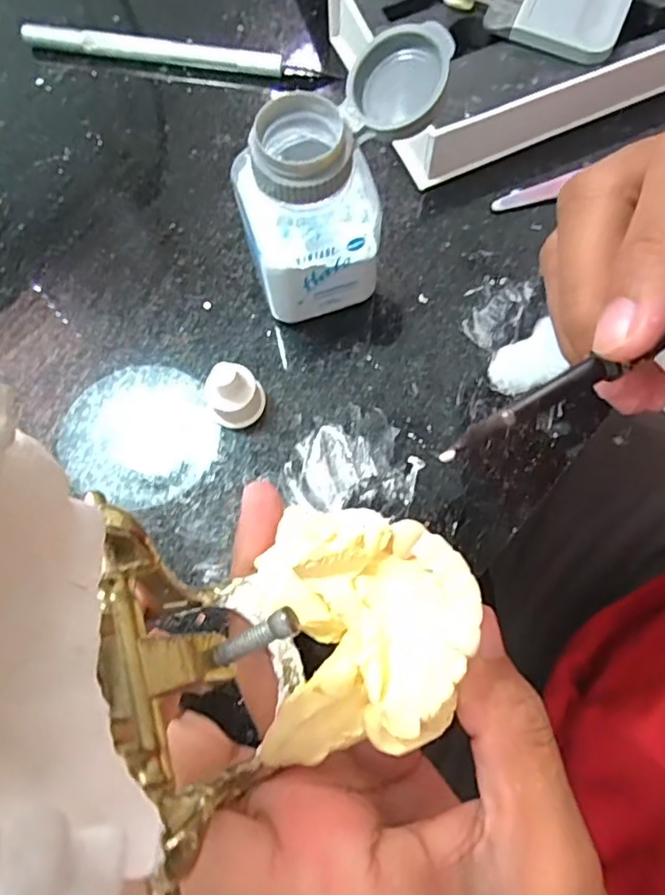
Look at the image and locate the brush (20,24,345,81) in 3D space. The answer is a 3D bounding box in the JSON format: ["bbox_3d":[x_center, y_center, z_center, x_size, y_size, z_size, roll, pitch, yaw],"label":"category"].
[{"bbox_3d":[-0.067,-0.171,0.250,0.134,0.009,0.011,8,75,4],"label":"brush"}]

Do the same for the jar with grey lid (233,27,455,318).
[{"bbox_3d":[0.004,-0.079,0.189,0.068,0.075,0.035,-33,76,-8],"label":"jar with grey lid"}]

